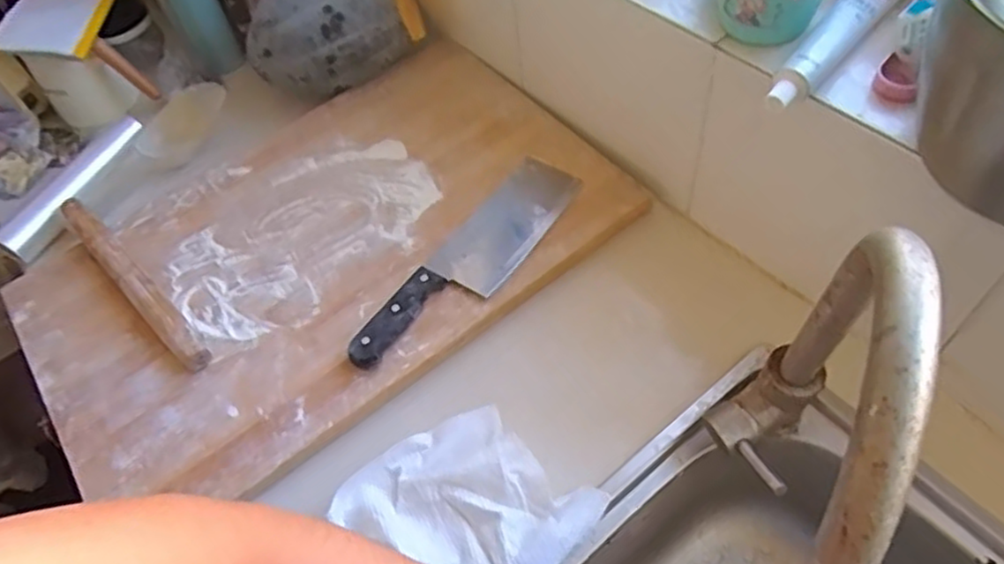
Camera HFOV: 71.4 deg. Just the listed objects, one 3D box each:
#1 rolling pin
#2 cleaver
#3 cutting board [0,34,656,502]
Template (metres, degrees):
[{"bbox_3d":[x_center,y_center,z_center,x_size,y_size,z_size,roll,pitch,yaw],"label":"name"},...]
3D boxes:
[{"bbox_3d":[-0.363,-0.004,0.682,0.027,0.027,0.265,-41,61,-19],"label":"rolling pin"},{"bbox_3d":[-0.029,-0.020,0.663,0.074,0.019,0.281,31,66,26],"label":"cleaver"},{"bbox_3d":[-0.178,-0.037,0.699,0.558,0.023,0.362,-36,58,-15],"label":"cutting board"}]

